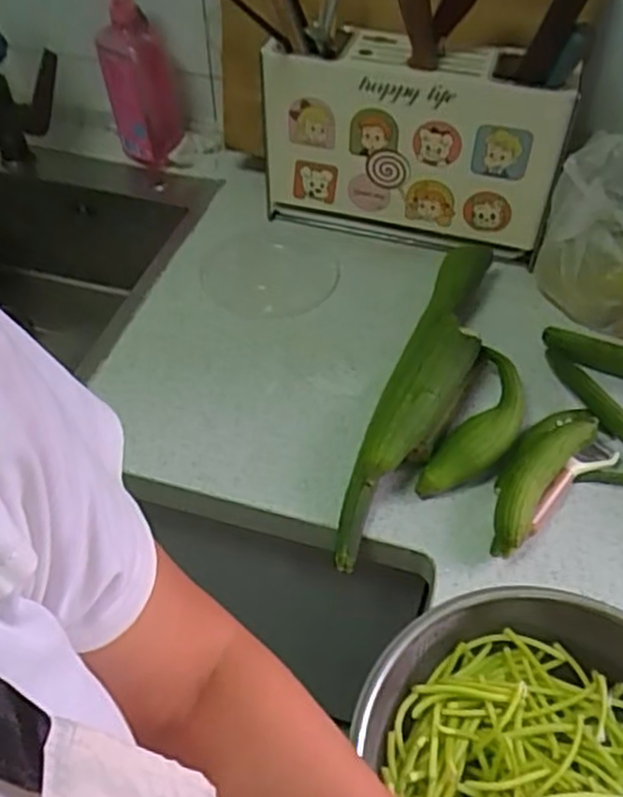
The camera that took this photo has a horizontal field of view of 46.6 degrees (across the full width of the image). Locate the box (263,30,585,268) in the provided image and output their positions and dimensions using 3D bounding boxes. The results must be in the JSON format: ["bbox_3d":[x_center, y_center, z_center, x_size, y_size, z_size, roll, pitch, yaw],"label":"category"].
[{"bbox_3d":[0.117,-0.299,0.892,0.356,0.240,0.079,14,51,12],"label":"box"}]

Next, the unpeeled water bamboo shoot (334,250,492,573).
[{"bbox_3d":[0.127,-0.030,0.765,0.079,0.078,0.458,15,52,13],"label":"unpeeled water bamboo shoot"}]

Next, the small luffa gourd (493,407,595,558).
[{"bbox_3d":[0.220,0.065,0.698,0.052,0.063,0.191,31,56,24],"label":"small luffa gourd"}]

